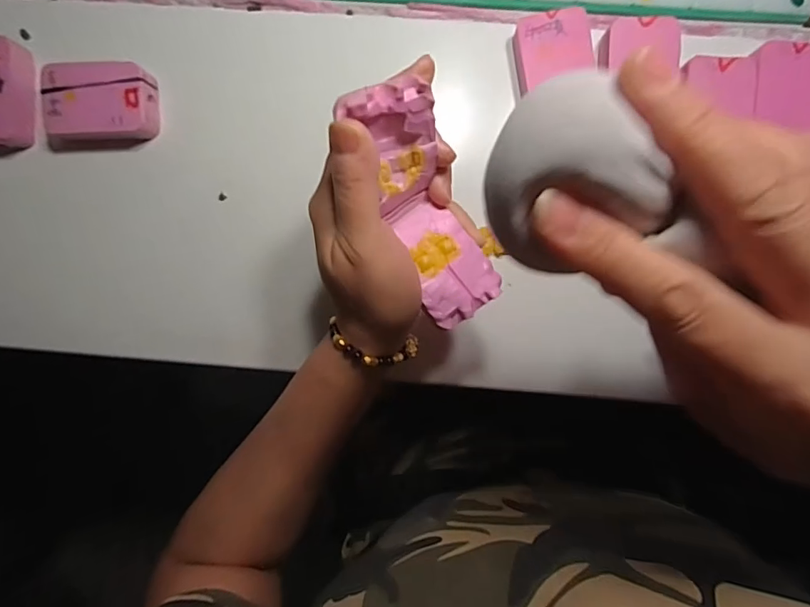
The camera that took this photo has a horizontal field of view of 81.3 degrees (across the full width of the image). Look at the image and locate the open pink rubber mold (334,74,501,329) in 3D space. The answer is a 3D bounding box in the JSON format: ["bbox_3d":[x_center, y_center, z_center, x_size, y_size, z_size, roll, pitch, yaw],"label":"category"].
[{"bbox_3d":[0.012,-0.047,0.238,0.040,0.024,0.124,-24,115,0],"label":"open pink rubber mold"}]

